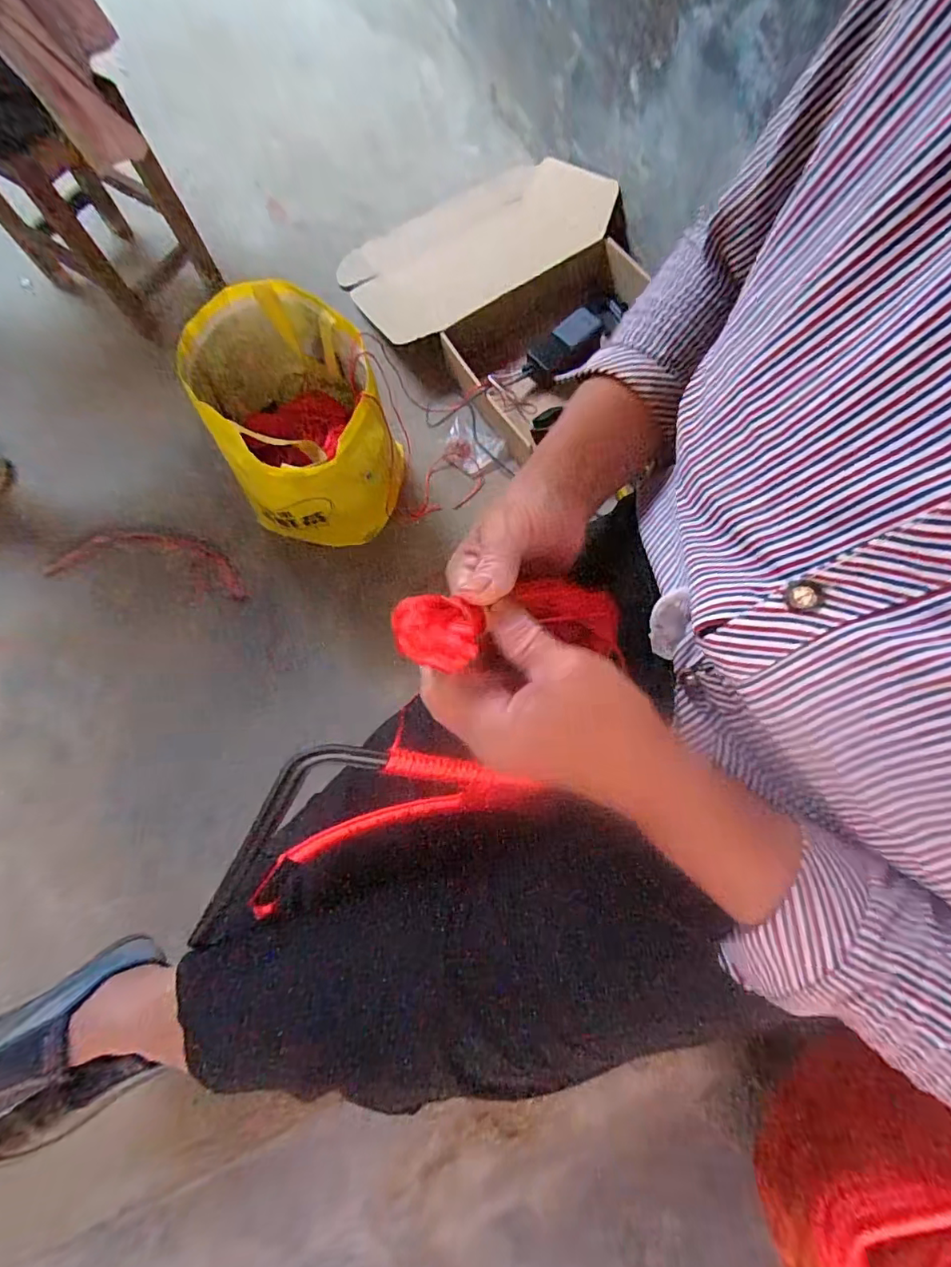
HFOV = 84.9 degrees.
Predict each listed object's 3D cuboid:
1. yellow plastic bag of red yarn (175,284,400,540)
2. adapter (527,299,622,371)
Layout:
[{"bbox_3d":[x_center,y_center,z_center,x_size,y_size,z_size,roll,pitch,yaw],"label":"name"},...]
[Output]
[{"bbox_3d":[-0.226,-0.278,0.715,0.211,0.244,0.240,-29,76,-5],"label":"yellow plastic bag of red yarn"},{"bbox_3d":[0.158,-0.482,0.832,0.152,0.030,0.048,-30,79,7],"label":"adapter"}]

